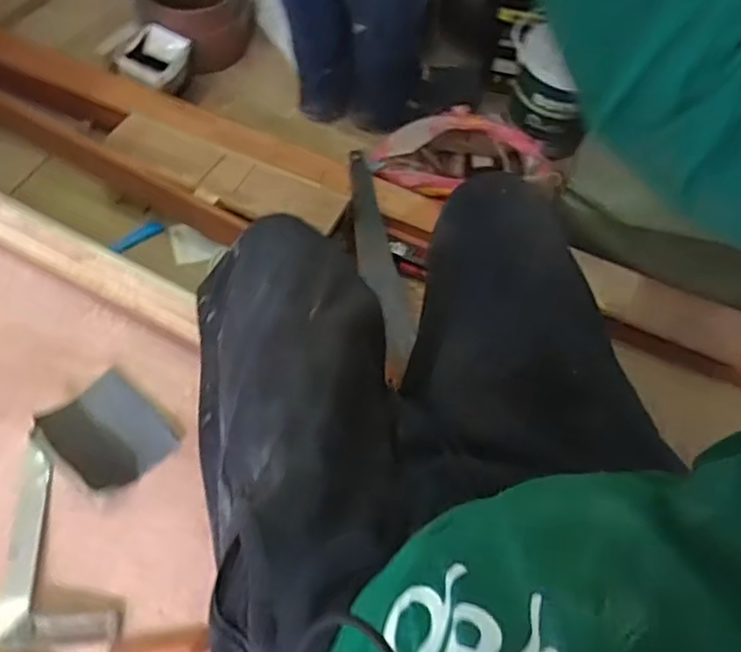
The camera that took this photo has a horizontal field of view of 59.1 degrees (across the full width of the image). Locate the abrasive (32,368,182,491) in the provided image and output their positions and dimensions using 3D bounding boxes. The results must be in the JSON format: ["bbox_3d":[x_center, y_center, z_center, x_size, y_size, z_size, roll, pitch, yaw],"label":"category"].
[{"bbox_3d":[-0.266,0.109,0.666,0.108,0.034,0.099,40,66,16],"label":"abrasive"}]

